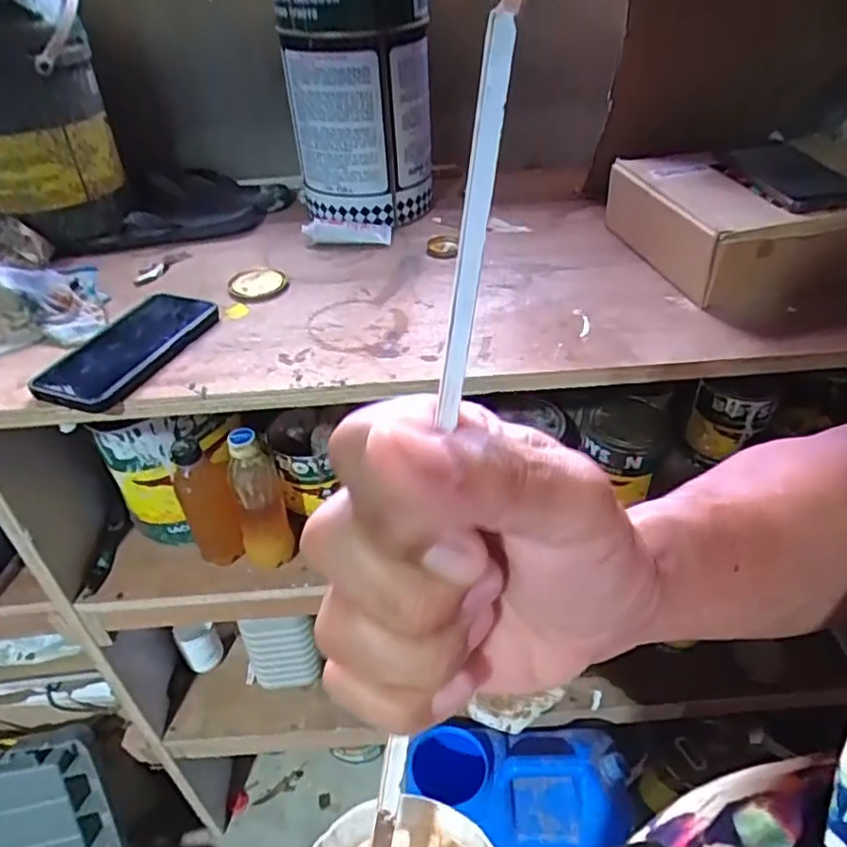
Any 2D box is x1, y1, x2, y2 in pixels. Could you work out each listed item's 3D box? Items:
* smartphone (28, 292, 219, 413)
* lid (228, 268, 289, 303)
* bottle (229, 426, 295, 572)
[{"bbox_3d":[-0.261,-0.071,0.564,0.085,0.016,0.167,24,49,17],"label":"smartphone"},{"bbox_3d":[-0.173,-0.145,0.661,0.059,0.014,0.057,1,40,-1],"label":"lid"},{"bbox_3d":[-0.192,0.086,0.735,0.062,0.187,0.057,-11,41,-15],"label":"bottle"}]

